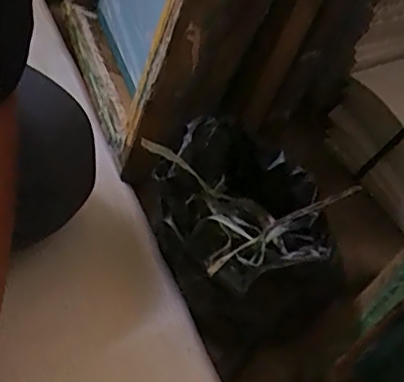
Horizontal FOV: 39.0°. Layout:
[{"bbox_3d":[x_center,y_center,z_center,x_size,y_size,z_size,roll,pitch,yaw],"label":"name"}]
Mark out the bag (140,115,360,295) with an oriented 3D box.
[{"bbox_3d":[0.045,0.009,0.494,0.148,0.069,0.160,-23,55,-24],"label":"bag"}]

